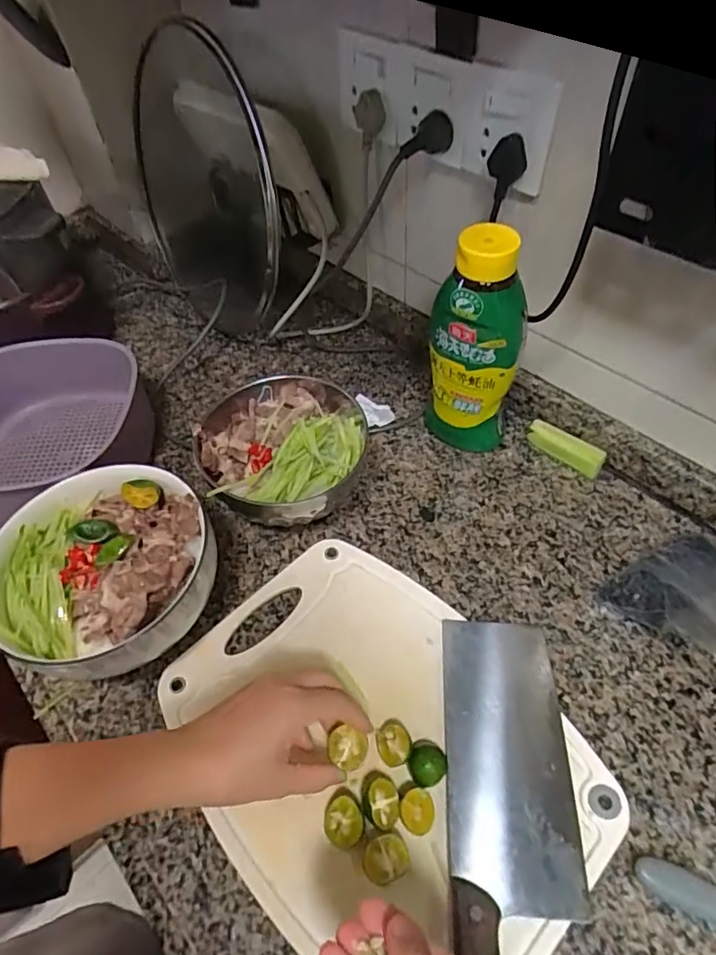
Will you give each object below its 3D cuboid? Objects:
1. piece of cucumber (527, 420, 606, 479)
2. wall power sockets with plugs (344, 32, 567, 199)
[{"bbox_3d":[0.231,-0.032,0.606,0.084,0.025,0.025,34,62,25],"label":"piece of cucumber"},{"bbox_3d":[0.069,-0.334,0.497,0.237,0.091,0.042,31,61,24],"label":"wall power sockets with plugs"}]

